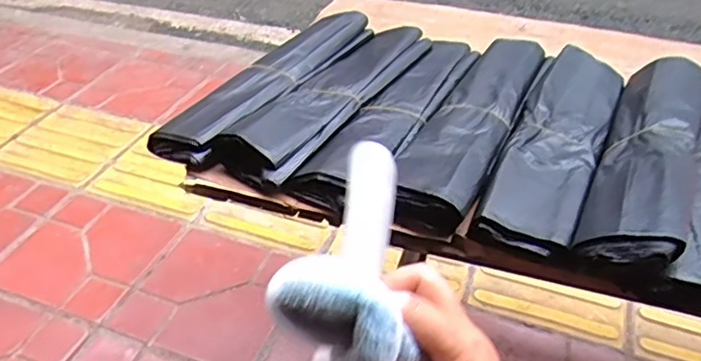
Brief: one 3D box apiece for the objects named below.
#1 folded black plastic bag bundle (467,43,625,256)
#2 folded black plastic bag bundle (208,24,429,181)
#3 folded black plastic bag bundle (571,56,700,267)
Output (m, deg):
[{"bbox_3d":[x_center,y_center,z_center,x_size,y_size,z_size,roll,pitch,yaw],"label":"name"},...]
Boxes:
[{"bbox_3d":[0.218,-0.048,0.628,0.089,0.036,0.340,19,44,19],"label":"folded black plastic bag bundle"},{"bbox_3d":[-0.015,-0.106,0.701,0.092,0.036,0.338,23,45,23],"label":"folded black plastic bag bundle"},{"bbox_3d":[0.295,-0.036,0.593,0.078,0.038,0.355,20,44,21],"label":"folded black plastic bag bundle"}]

